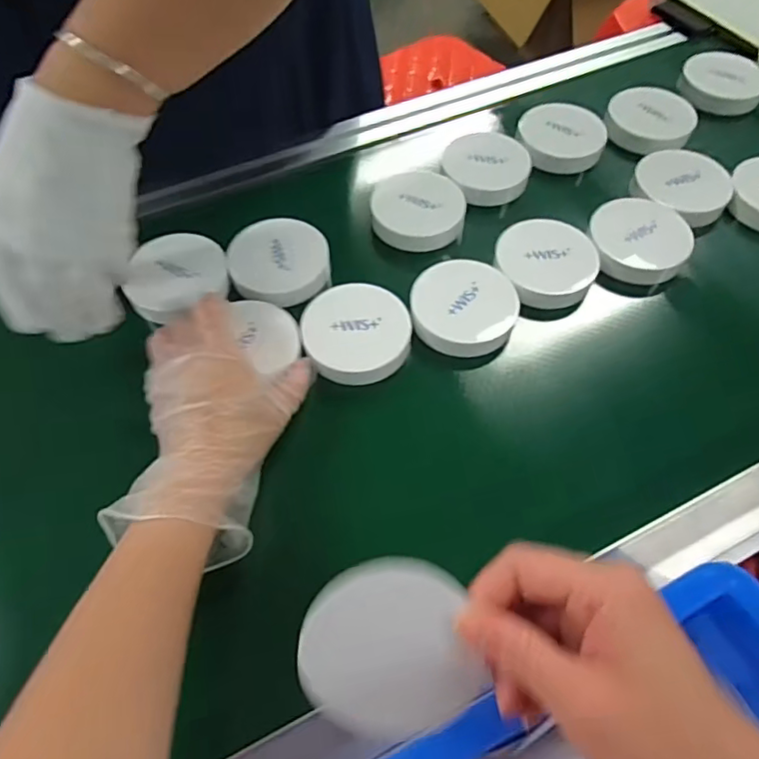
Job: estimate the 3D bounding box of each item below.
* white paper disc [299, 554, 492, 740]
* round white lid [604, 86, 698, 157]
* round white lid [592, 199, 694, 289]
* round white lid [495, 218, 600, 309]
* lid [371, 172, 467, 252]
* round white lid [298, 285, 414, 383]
[{"bbox_3d":[0.004,0.110,0.226,0.067,0.008,0.074,-14,98,2],"label":"white paper disc"},{"bbox_3d":[0.247,-0.237,0.520,0.077,0.016,0.077,-1,61,2],"label":"round white lid"},{"bbox_3d":[0.208,-0.112,0.450,0.075,0.020,0.076,-1,61,2],"label":"round white lid"},{"bbox_3d":[0.130,-0.091,0.436,0.073,0.017,0.071,-1,61,2],"label":"round white lid"},{"bbox_3d":[0.032,-0.141,0.474,0.076,0.020,0.069,-5,61,0],"label":"lid"},{"bbox_3d":[-0.016,-0.034,0.406,0.074,0.018,0.071,-1,61,2],"label":"round white lid"}]

